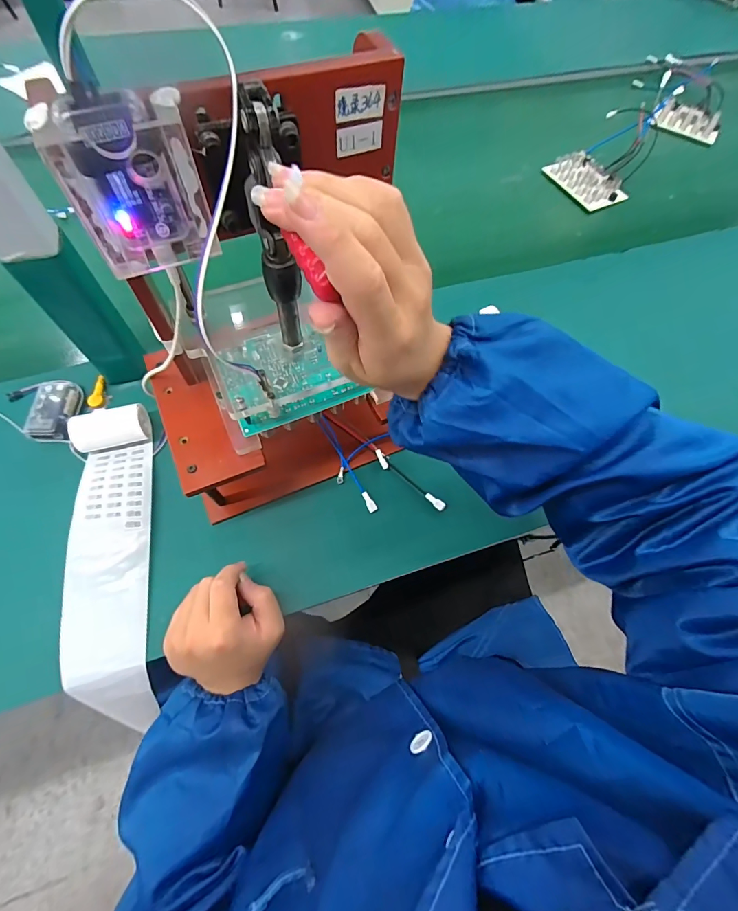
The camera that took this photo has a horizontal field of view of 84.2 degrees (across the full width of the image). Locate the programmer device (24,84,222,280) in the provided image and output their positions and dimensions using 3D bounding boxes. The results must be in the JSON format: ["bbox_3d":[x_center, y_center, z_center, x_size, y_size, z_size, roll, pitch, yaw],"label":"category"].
[{"bbox_3d":[-0.121,-0.138,0.216,0.064,0.083,0.021,-22,68,-13],"label":"programmer device"}]

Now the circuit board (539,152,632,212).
[{"bbox_3d":[0.369,-0.467,0.694,0.071,0.027,0.128,-32,71,-16],"label":"circuit board"}]

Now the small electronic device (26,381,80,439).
[{"bbox_3d":[-0.346,-0.051,0.451,0.039,0.019,0.070,-1,65,-4],"label":"small electronic device"}]

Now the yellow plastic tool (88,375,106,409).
[{"bbox_3d":[-0.309,-0.072,0.467,0.014,0.010,0.038,4,80,-2],"label":"yellow plastic tool"}]

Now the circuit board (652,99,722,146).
[{"bbox_3d":[0.611,-0.641,0.781,0.122,0.034,0.049,36,68,12],"label":"circuit board"}]

